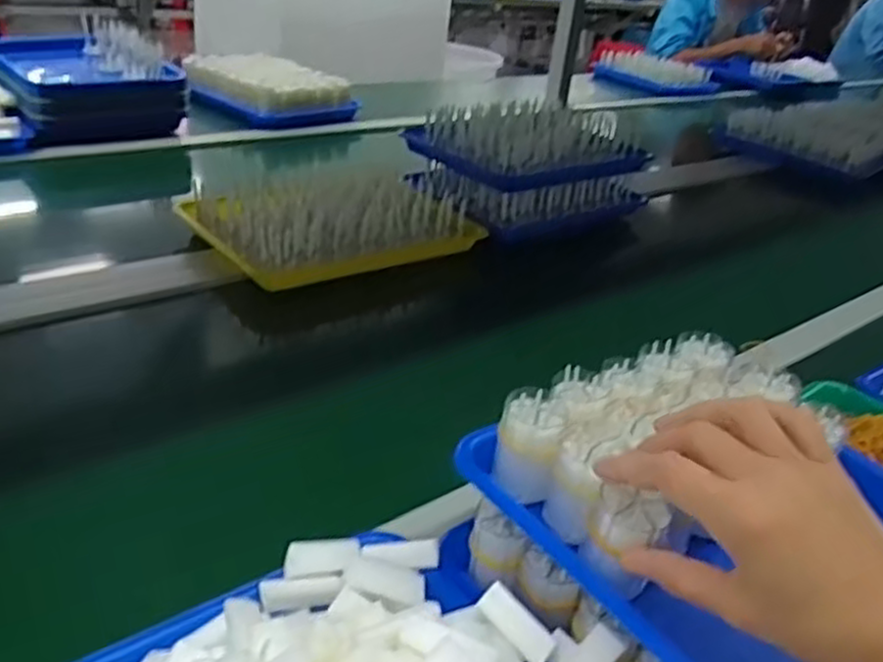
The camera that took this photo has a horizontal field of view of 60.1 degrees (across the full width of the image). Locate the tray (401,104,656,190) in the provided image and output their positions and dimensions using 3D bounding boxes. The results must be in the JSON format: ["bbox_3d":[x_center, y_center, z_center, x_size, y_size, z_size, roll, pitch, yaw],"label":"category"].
[{"bbox_3d":[0.130,-0.286,1.128,0.301,0.074,0.200,-15,37,-35],"label":"tray"}]

